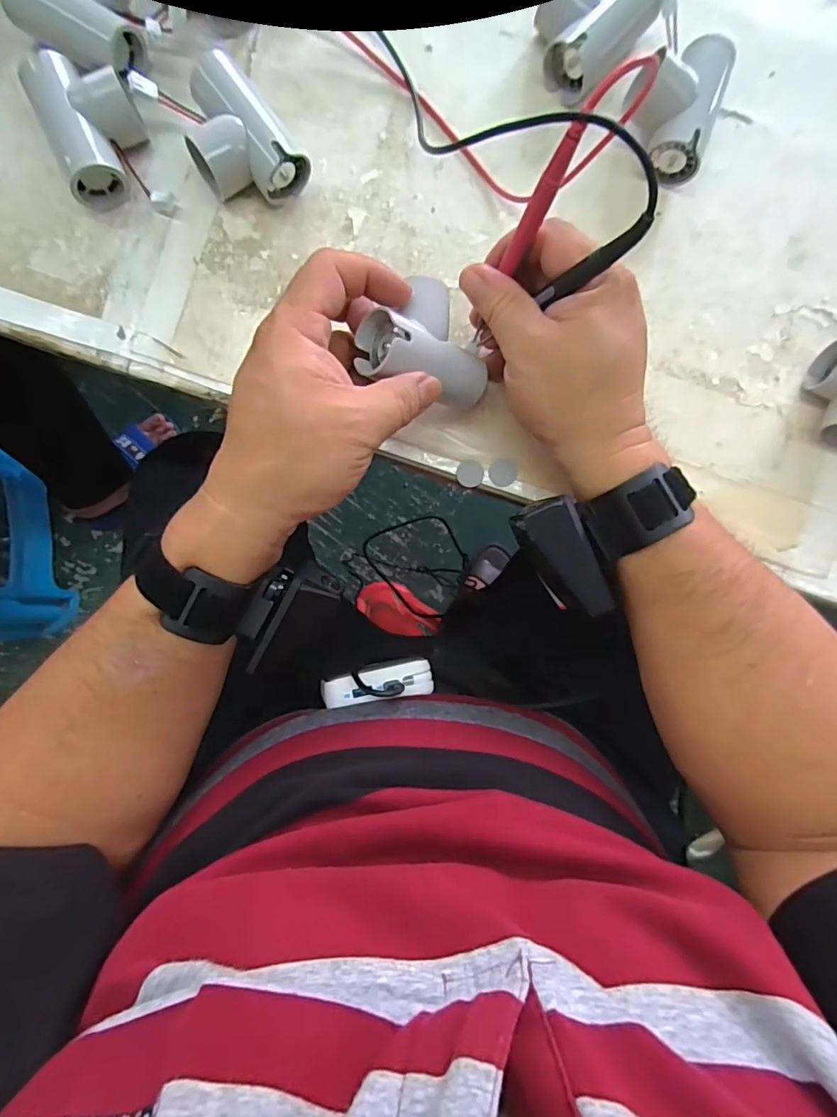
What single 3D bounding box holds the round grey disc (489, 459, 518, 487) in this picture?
[{"bbox_3d":[0.055,-0.056,0.336,0.018,0.004,0.018,0,88,-3],"label":"round grey disc"}]

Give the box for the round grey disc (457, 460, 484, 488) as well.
[{"bbox_3d":[0.034,-0.055,0.336,0.017,0.004,0.018,0,88,-3],"label":"round grey disc"}]

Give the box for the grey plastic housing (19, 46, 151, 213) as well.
[{"bbox_3d":[-0.193,-0.259,0.310,0.053,0.032,0.078,-22,89,-3],"label":"grey plastic housing"}]

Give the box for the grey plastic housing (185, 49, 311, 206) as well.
[{"bbox_3d":[-0.110,-0.253,0.314,0.057,0.038,0.080,-38,90,-3],"label":"grey plastic housing"}]

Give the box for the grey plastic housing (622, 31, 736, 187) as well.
[{"bbox_3d":[0.163,-0.289,0.328,0.063,0.038,0.081,22,87,-2],"label":"grey plastic housing"}]

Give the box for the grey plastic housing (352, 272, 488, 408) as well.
[{"bbox_3d":[0.003,-0.119,0.290,0.072,0.035,0.057,8,85,-44],"label":"grey plastic housing"}]

